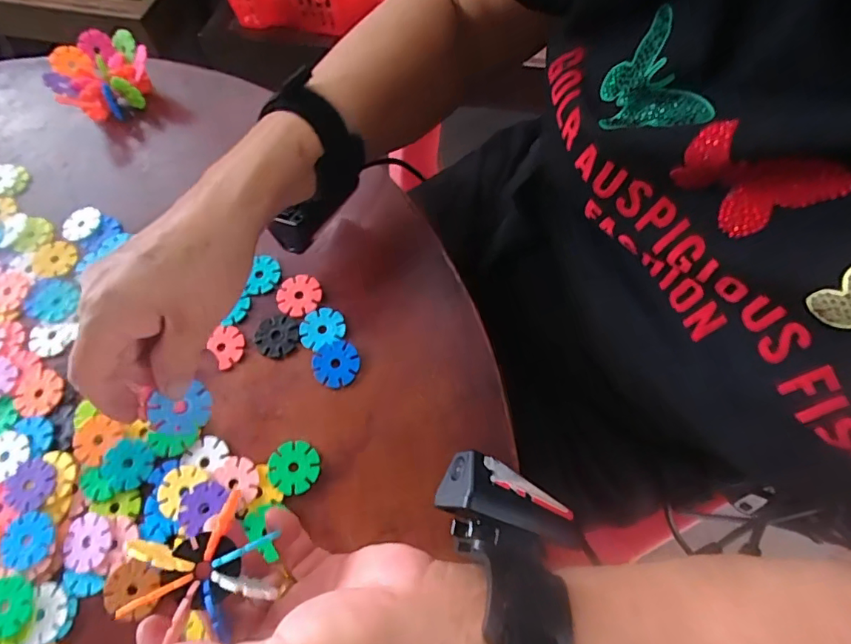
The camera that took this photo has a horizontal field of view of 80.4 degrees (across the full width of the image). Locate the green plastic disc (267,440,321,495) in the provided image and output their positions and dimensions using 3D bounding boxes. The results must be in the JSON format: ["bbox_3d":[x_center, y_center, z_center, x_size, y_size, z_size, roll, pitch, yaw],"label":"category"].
[{"bbox_3d":[-0.084,0.091,0.317,0.032,0.004,0.030,-1,67,2],"label":"green plastic disc"}]

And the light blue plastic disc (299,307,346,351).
[{"bbox_3d":[-0.073,0.003,0.354,0.031,0.004,0.030,-1,67,2],"label":"light blue plastic disc"}]

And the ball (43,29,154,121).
[{"bbox_3d":[-0.287,-0.217,0.448,0.080,0.046,0.073,-1,67,2],"label":"ball"}]

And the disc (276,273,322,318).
[{"bbox_3d":[-0.092,-0.020,0.366,0.032,0.004,0.032,-1,67,2],"label":"disc"}]

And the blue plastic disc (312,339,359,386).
[{"bbox_3d":[-0.062,0.028,0.343,0.031,0.004,0.030,-1,67,2],"label":"blue plastic disc"}]

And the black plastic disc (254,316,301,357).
[{"bbox_3d":[-0.105,0.009,0.354,0.032,0.004,0.029,16,69,9],"label":"black plastic disc"}]

